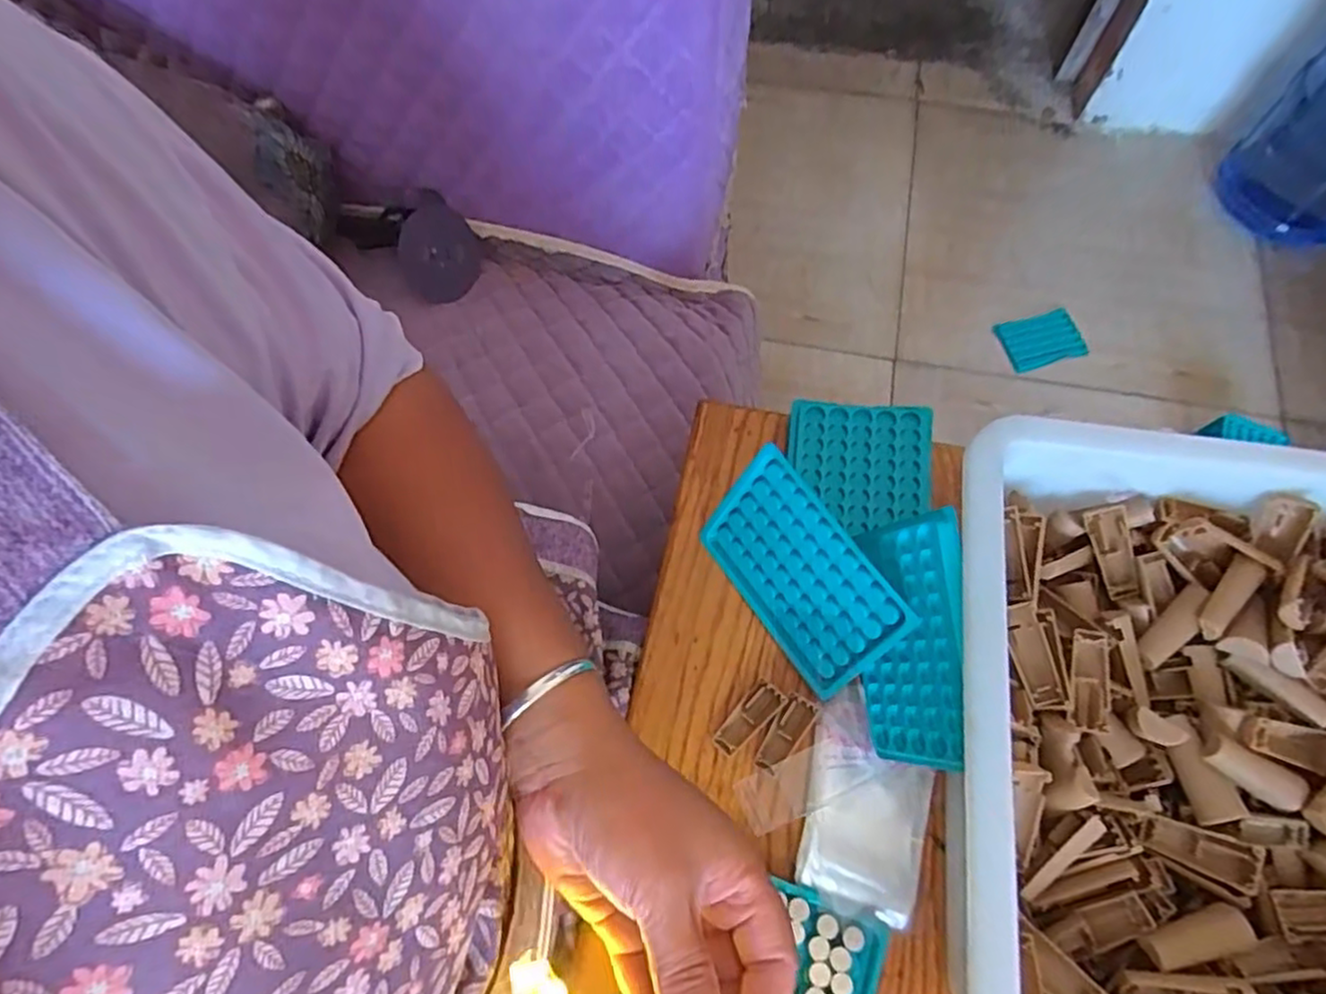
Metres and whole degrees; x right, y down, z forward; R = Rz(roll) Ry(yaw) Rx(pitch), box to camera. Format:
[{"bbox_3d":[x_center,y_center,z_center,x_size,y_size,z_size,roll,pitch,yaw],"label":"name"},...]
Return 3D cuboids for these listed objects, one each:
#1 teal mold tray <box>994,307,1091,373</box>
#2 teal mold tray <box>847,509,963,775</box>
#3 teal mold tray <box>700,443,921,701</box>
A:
[{"bbox_3d":[0.617,-0.260,1.152,0.121,0.013,0.091,-13,68,-4],"label":"teal mold tray"},{"bbox_3d":[0.133,0.078,0.384,0.009,0.076,0.133,-1,85,-21],"label":"teal mold tray"},{"bbox_3d":[0.081,0.048,0.428,0.007,0.091,0.132,-15,59,-41],"label":"teal mold tray"}]

